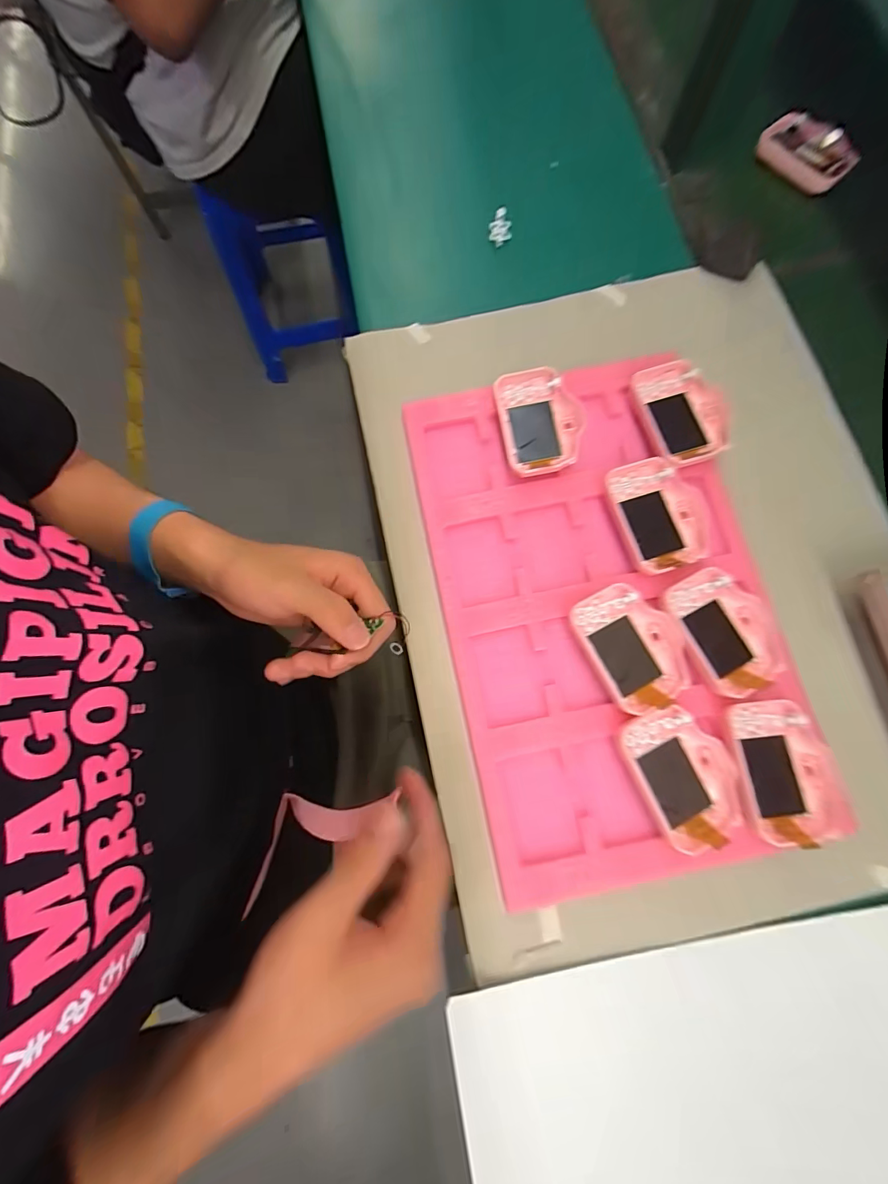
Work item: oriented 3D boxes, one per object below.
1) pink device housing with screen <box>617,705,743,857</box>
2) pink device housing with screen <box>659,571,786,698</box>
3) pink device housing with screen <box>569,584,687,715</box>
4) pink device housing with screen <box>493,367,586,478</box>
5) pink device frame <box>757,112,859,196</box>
[{"bbox_3d":[0.155,0.117,0.291,0.060,0.018,0.082,-27,78,-5],"label":"pink device housing with screen"},{"bbox_3d":[0.196,0.025,0.311,0.062,0.016,0.082,-27,78,-5],"label":"pink device housing with screen"},{"bbox_3d":[0.131,0.037,0.311,0.057,0.017,0.083,-29,78,-6],"label":"pink device housing with screen"},{"bbox_3d":[0.076,-0.132,0.349,0.061,0.017,0.080,-11,77,-2],"label":"pink device housing with screen"},{"bbox_3d":[0.345,-0.420,0.427,0.084,0.011,0.080,41,81,9],"label":"pink device frame"}]

